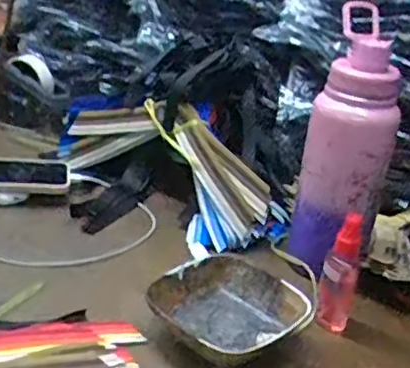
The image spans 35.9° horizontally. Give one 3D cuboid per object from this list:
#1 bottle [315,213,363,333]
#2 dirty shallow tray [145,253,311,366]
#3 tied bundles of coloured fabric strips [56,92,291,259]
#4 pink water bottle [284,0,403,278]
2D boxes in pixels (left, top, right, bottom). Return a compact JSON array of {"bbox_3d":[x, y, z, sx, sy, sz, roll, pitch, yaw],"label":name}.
[{"bbox_3d":[0.131,0.082,0.605,0.032,0.118,0.029,14,26,15],"label":"bottle"},{"bbox_3d":[0.017,0.120,0.587,0.127,0.040,0.122,-16,34,-40],"label":"dirty shallow tray"},{"bbox_3d":[-0.047,-0.043,0.824,0.147,0.120,0.342,-15,33,-38],"label":"tied bundles of coloured fabric strips"},{"bbox_3d":[0.152,-0.044,0.675,0.085,0.258,0.101,11,26,9],"label":"pink water bottle"}]

